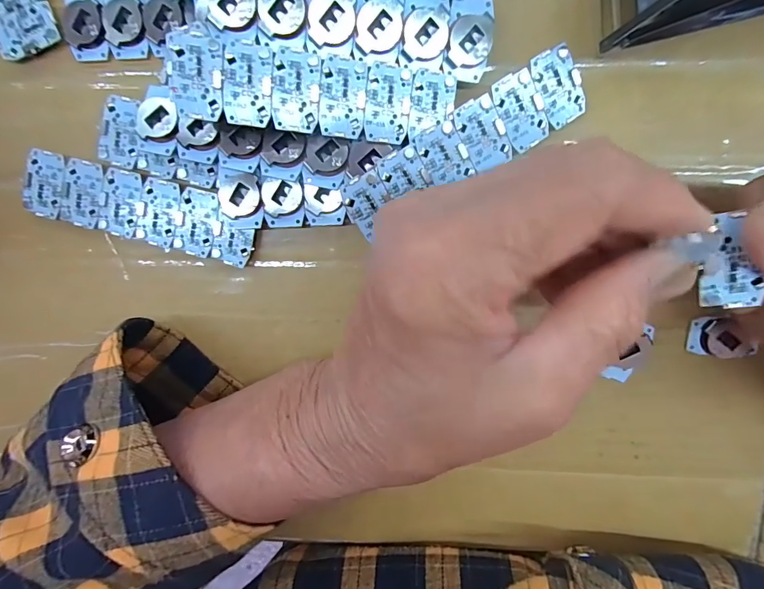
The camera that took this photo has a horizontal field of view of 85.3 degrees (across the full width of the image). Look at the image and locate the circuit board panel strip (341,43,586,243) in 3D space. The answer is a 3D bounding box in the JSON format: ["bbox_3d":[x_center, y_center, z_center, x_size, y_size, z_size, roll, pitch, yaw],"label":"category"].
[{"bbox_3d":[0.034,-0.060,0.171,0.107,0.004,0.028,-33,113,1],"label":"circuit board panel strip"}]

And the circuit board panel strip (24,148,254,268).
[{"bbox_3d":[-0.110,-0.040,0.189,0.104,0.005,0.029,15,100,0],"label":"circuit board panel strip"}]

